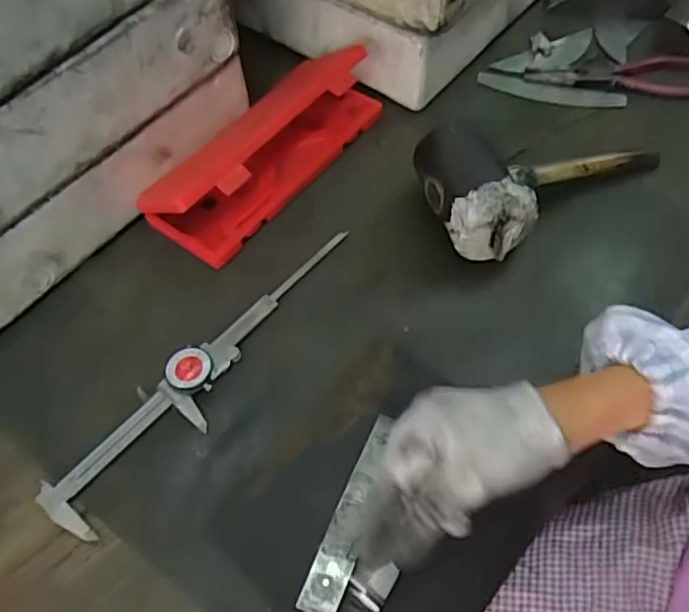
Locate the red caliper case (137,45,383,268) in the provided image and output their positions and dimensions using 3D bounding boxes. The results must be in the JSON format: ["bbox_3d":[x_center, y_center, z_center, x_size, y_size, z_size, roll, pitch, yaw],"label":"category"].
[{"bbox_3d":[-0.075,-0.159,0.576,0.101,0.070,0.253,34,65,20],"label":"red caliper case"}]

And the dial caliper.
[{"bbox_3d":[-0.106,0.042,0.495,0.056,0.013,0.312,32,65,19],"label":"dial caliper"}]

